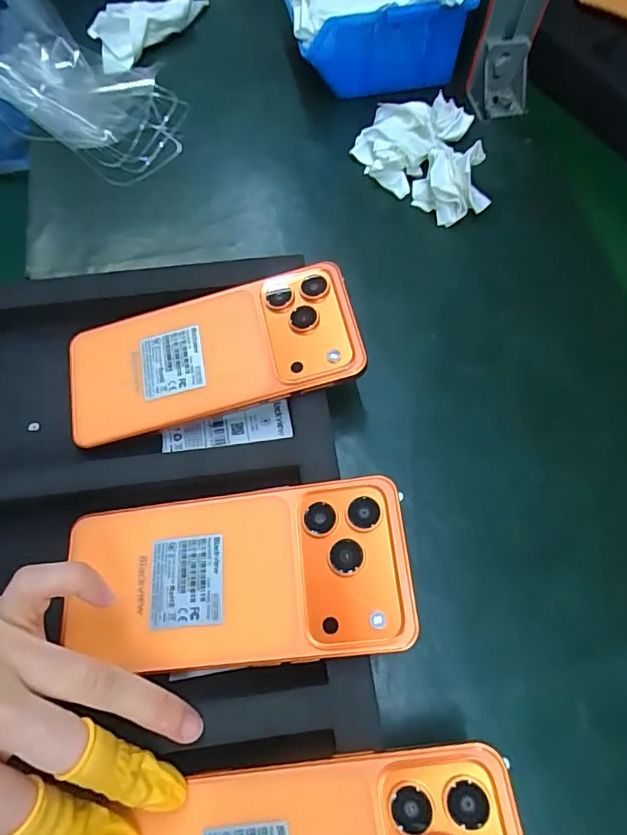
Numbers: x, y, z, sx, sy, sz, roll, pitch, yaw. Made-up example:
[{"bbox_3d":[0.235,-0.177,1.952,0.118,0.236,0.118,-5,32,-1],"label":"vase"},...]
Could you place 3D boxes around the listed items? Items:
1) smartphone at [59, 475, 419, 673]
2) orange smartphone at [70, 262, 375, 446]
[{"bbox_3d":[-0.038,0.072,0.237,0.159,0.005,0.076,-6,66,8],"label":"smartphone"},{"bbox_3d":[-0.058,-0.036,0.287,0.163,0.010,0.078,-13,66,6],"label":"orange smartphone"}]

